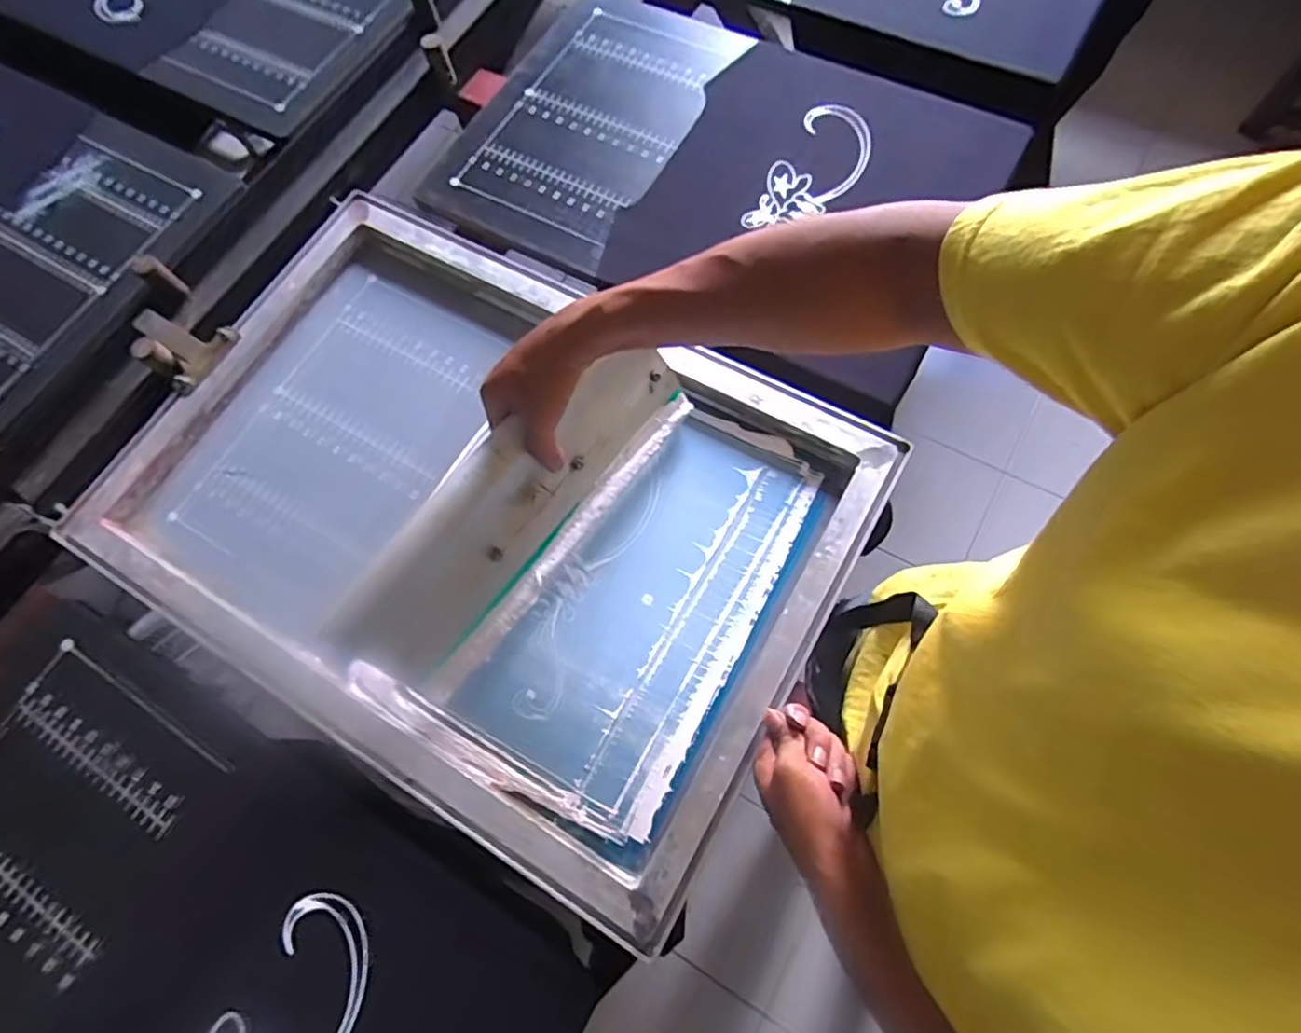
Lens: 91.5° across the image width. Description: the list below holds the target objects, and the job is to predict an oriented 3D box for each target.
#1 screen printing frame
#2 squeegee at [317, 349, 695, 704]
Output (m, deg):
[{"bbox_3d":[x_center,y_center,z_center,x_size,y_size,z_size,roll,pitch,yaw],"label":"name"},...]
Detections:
[{"bbox_3d":[-0.158,-0.018,0.587,0.636,0.046,0.455,28,74,11],"label":"screen printing frame"},{"bbox_3d":[-0.104,-0.016,0.519,0.026,0.125,0.337,25,74,49],"label":"squeegee"}]

